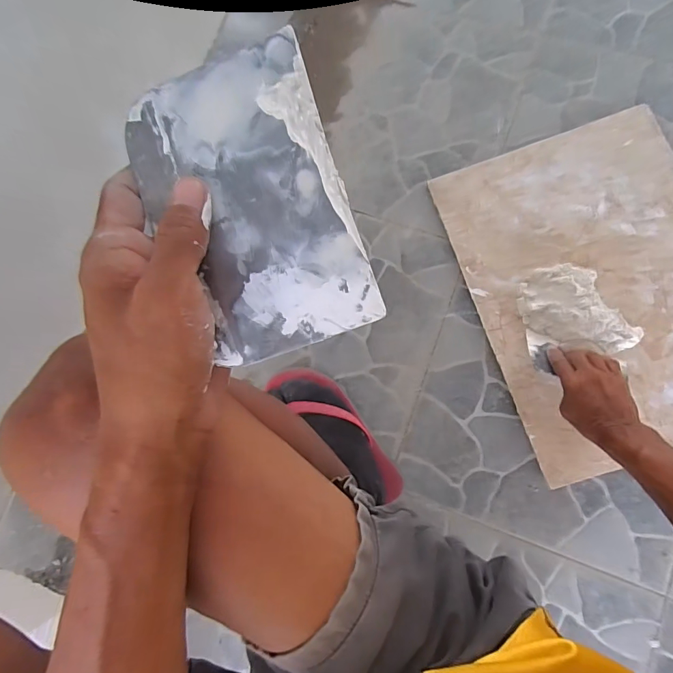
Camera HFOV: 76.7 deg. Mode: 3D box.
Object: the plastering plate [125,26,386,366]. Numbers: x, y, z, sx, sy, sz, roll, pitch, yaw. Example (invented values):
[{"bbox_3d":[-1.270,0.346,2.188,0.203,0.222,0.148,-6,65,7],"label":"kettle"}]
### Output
[{"bbox_3d":[-0.044,-0.063,0.203,0.093,0.009,0.143,-18,88,7],"label":"plastering plate"}]

